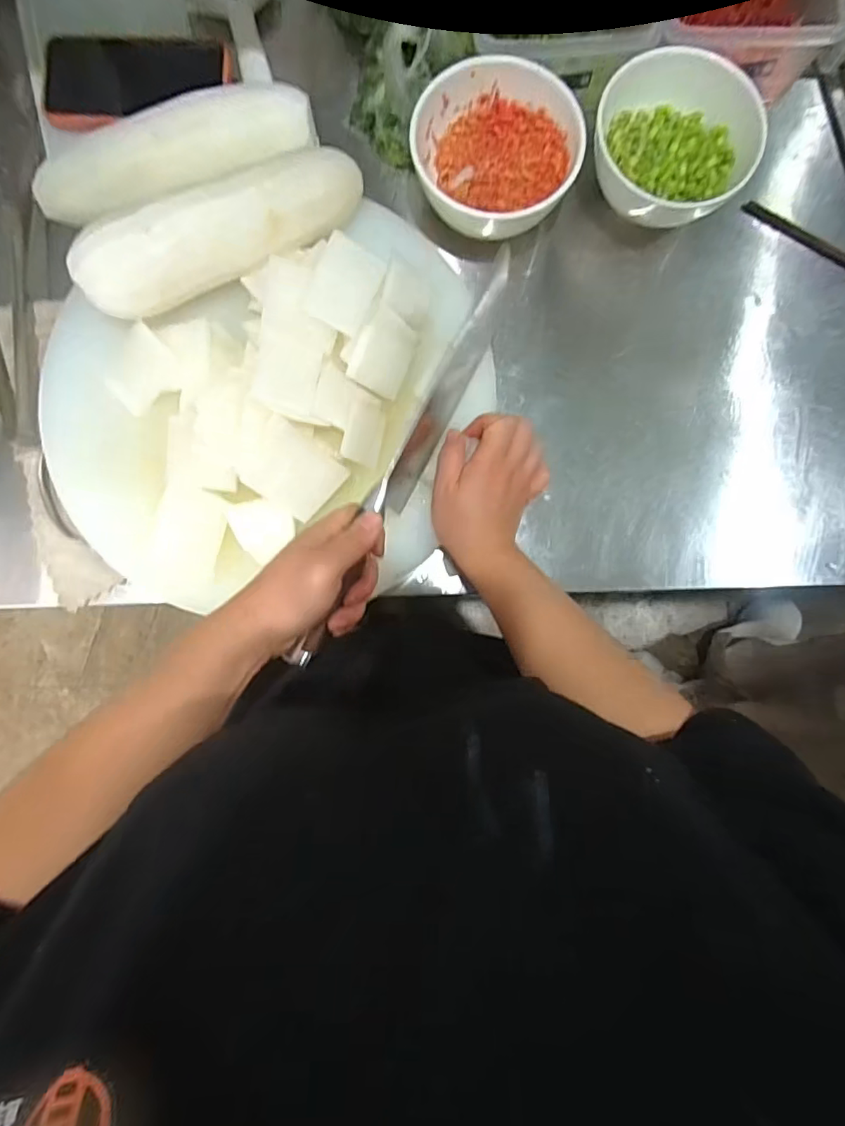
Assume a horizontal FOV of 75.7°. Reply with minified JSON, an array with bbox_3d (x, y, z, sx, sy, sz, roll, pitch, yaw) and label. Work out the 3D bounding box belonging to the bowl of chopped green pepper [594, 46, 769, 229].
[{"bbox_3d":[0.208,-0.355,0.461,0.131,0.083,0.127,0,86,0],"label":"bowl of chopped green pepper"}]

